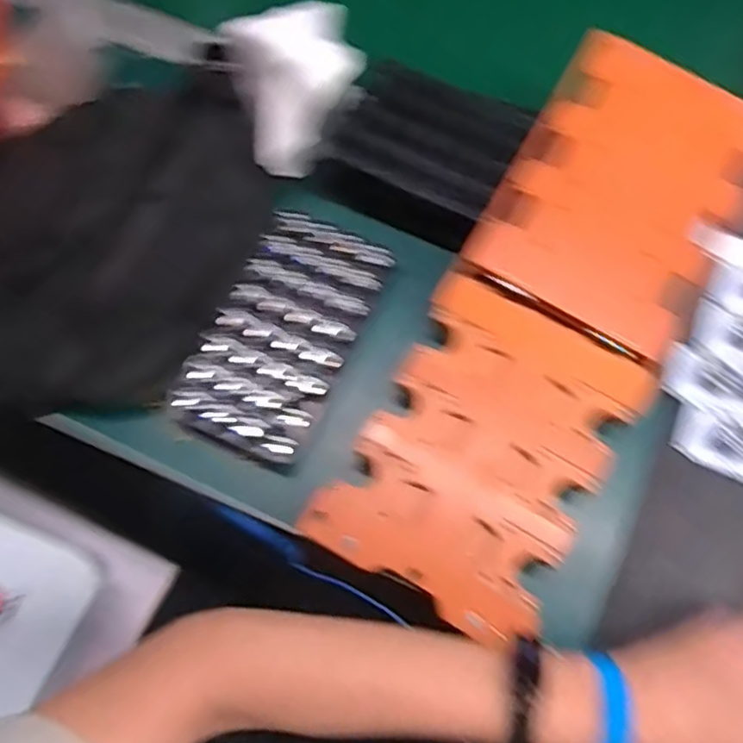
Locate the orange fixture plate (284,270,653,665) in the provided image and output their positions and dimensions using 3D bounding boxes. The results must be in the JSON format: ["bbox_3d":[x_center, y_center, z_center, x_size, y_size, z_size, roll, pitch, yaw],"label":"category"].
[{"bbox_3d":[0.080,0.056,0.485,0.166,0.010,0.226,30,73,9],"label":"orange fixture plate"}]

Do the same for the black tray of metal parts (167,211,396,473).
[{"bbox_3d":[-0.067,-0.029,0.524,0.101,0.031,0.189,25,72,8],"label":"black tray of metal parts"}]

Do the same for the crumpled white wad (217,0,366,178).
[{"bbox_3d":[-0.057,-0.226,0.536,0.095,0.090,0.085,-15,72,-6],"label":"crumpled white wad"}]

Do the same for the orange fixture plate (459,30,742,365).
[{"bbox_3d":[0.199,-0.137,0.526,0.176,0.016,0.214,30,86,5],"label":"orange fixture plate"}]

